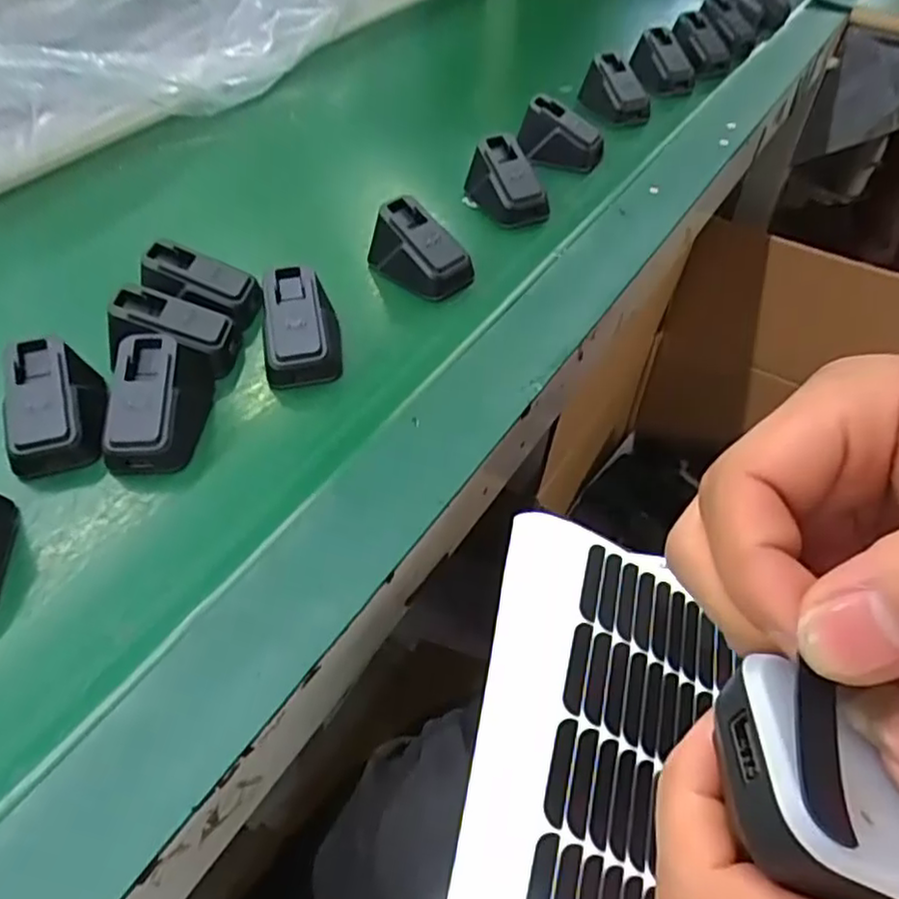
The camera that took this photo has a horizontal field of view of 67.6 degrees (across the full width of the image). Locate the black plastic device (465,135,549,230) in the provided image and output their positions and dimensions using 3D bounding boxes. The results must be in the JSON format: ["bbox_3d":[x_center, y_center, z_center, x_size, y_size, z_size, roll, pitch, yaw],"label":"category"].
[{"bbox_3d":[0.043,-0.201,0.497,0.044,0.038,0.063,-19,48,-15],"label":"black plastic device"}]

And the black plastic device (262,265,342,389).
[{"bbox_3d":[-0.086,-0.070,0.392,0.041,0.048,0.058,-8,47,-5],"label":"black plastic device"}]

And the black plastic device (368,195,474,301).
[{"bbox_3d":[-0.018,-0.130,0.442,0.068,0.047,0.048,35,57,30],"label":"black plastic device"}]

